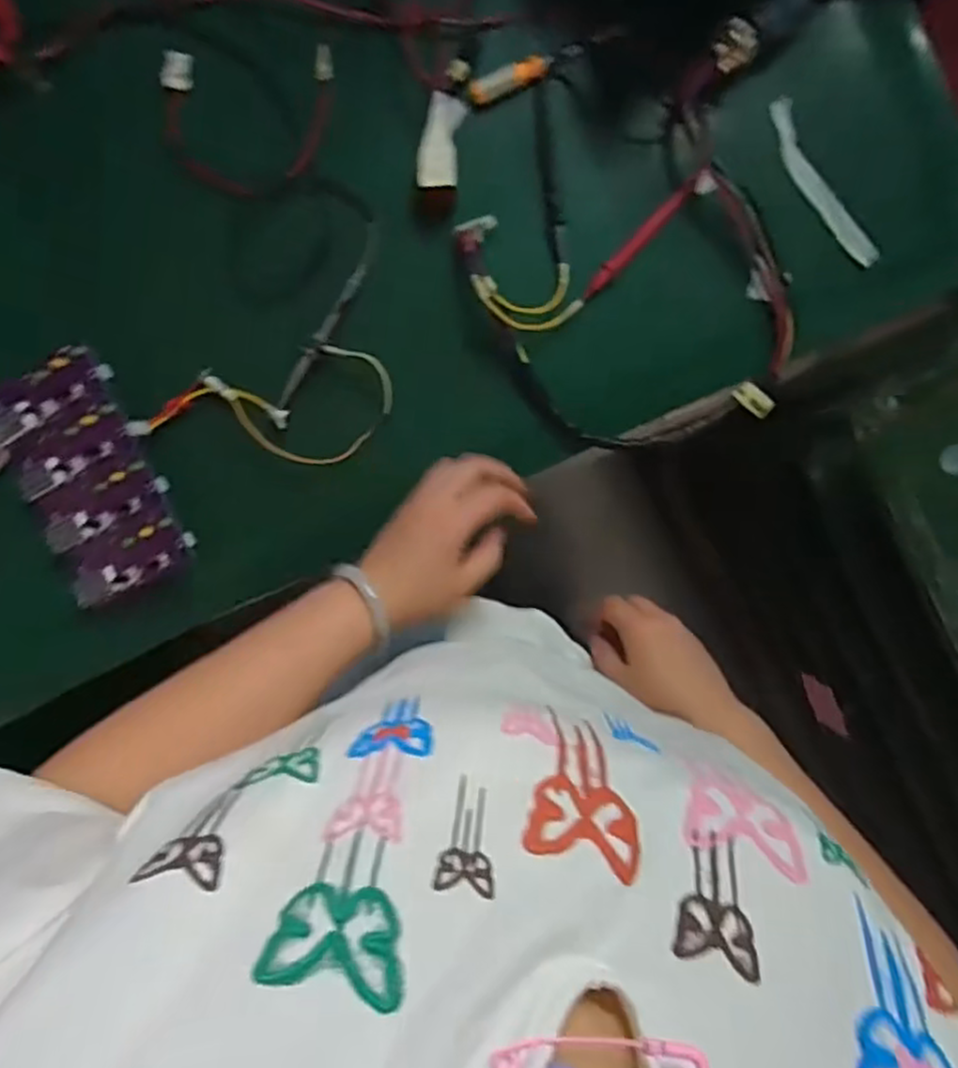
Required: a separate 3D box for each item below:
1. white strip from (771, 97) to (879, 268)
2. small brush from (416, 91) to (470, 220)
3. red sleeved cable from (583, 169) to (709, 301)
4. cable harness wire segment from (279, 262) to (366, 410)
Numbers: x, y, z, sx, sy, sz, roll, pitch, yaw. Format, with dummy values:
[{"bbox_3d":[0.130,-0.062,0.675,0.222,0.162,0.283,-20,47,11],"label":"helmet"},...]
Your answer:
[{"bbox_3d":[0.258,-0.264,0.553,0.023,0.005,0.140,-30,92,28],"label":"white strip"},{"bbox_3d":[-0.028,-0.284,0.542,0.031,0.019,0.091,7,96,-5],"label":"small brush"},{"bbox_3d":[0.124,-0.228,0.550,0.011,0.013,0.123,43,92,-7],"label":"red sleeved cable"},{"bbox_3d":[-0.126,-0.157,0.580,0.012,0.016,0.128,31,94,-7],"label":"cable harness wire segment"}]

